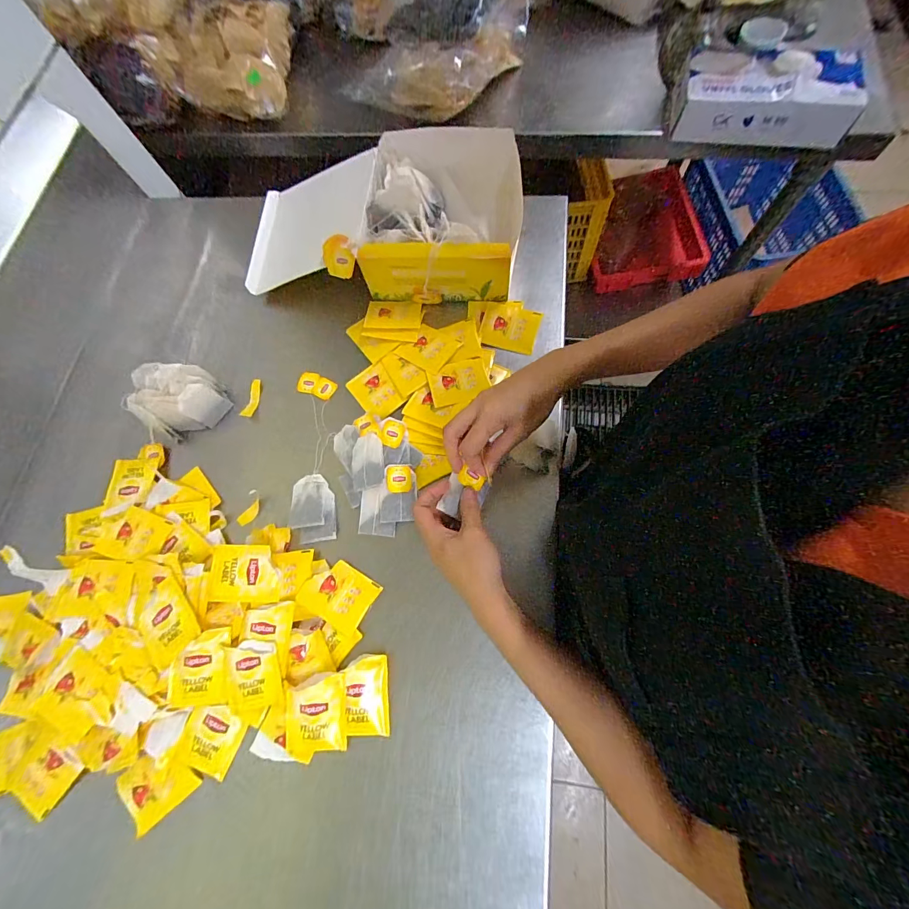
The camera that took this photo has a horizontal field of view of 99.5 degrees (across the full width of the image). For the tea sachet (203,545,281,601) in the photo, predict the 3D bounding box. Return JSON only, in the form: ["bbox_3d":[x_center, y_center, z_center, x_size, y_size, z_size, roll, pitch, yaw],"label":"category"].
[{"bbox_3d":[-0.215,0.121,0.394,0.070,0.014,0.055,1,73,-1],"label":"tea sachet"}]

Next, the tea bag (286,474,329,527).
[{"bbox_3d":[-0.165,0.052,0.437,0.039,0.007,0.060,-3,71,5],"label":"tea bag"}]

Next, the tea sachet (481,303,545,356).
[{"bbox_3d":[0.070,-0.160,0.481,0.069,0.004,0.063,15,74,10],"label":"tea sachet"}]

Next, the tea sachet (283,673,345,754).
[{"bbox_3d":[-0.132,0.244,0.364,0.057,0.012,0.069,-3,87,0],"label":"tea sachet"}]

